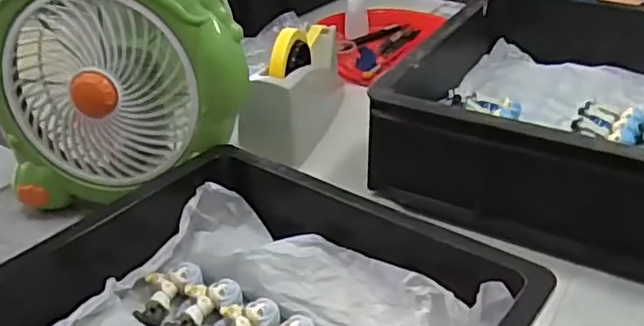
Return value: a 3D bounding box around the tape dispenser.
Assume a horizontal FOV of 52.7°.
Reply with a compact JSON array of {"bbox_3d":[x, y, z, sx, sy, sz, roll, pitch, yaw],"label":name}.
[{"bbox_3d":[-0.031,-0.093,0.774,0.069,0.116,0.230,8,32,13],"label":"tape dispenser"}]

